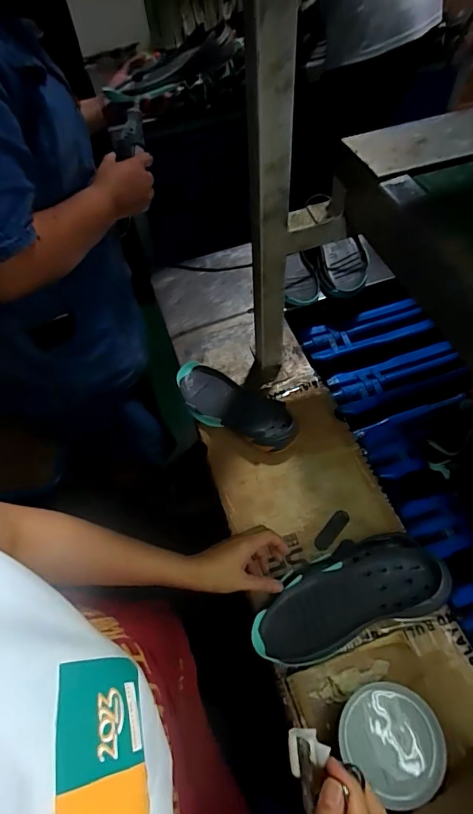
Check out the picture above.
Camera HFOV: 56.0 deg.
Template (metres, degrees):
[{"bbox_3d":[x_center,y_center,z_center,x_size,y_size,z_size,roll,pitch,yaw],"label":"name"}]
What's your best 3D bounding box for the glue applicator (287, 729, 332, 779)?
[{"bbox_3d":[0.055,0.262,0.338,0.030,0.010,0.028,-1,59,2],"label":"glue applicator"}]

